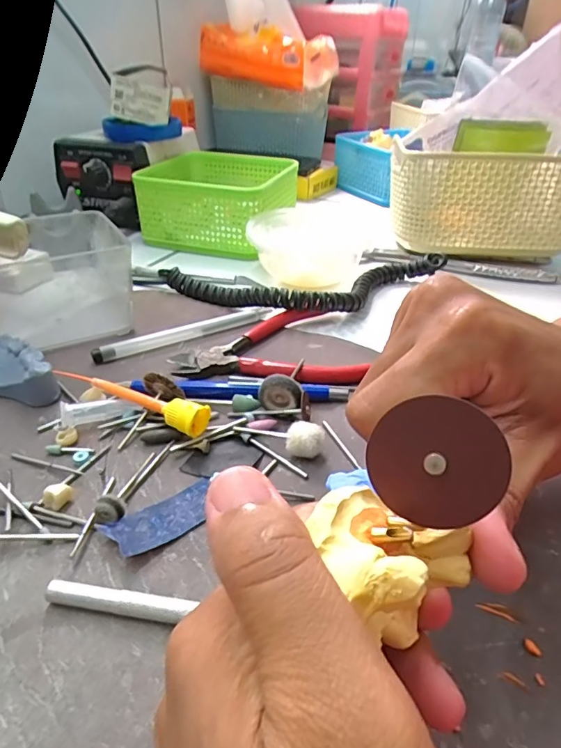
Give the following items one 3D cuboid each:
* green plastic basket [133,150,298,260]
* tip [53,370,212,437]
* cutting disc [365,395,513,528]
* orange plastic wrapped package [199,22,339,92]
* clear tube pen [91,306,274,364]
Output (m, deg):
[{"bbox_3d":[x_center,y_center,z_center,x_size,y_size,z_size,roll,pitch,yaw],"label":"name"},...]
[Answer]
[{"bbox_3d":[-0.057,-0.174,0.482,0.123,0.062,0.125,12,37,13],"label":"green plastic basket"},{"bbox_3d":[-0.080,0.014,0.251,0.090,0.019,0.014,14,37,16],"label":"tip"},{"bbox_3d":[0.037,0.022,0.115,0.030,0.030,0.004,19,12,16],"label":"cutting disc"},{"bbox_3d":[-0.016,-0.420,0.632,0.168,0.061,0.095,23,41,27],"label":"orange plastic wrapped package"},{"bbox_3d":[-0.063,-0.029,0.323,0.124,0.007,0.008,-18,40,-25],"label":"clear tube pen"}]

